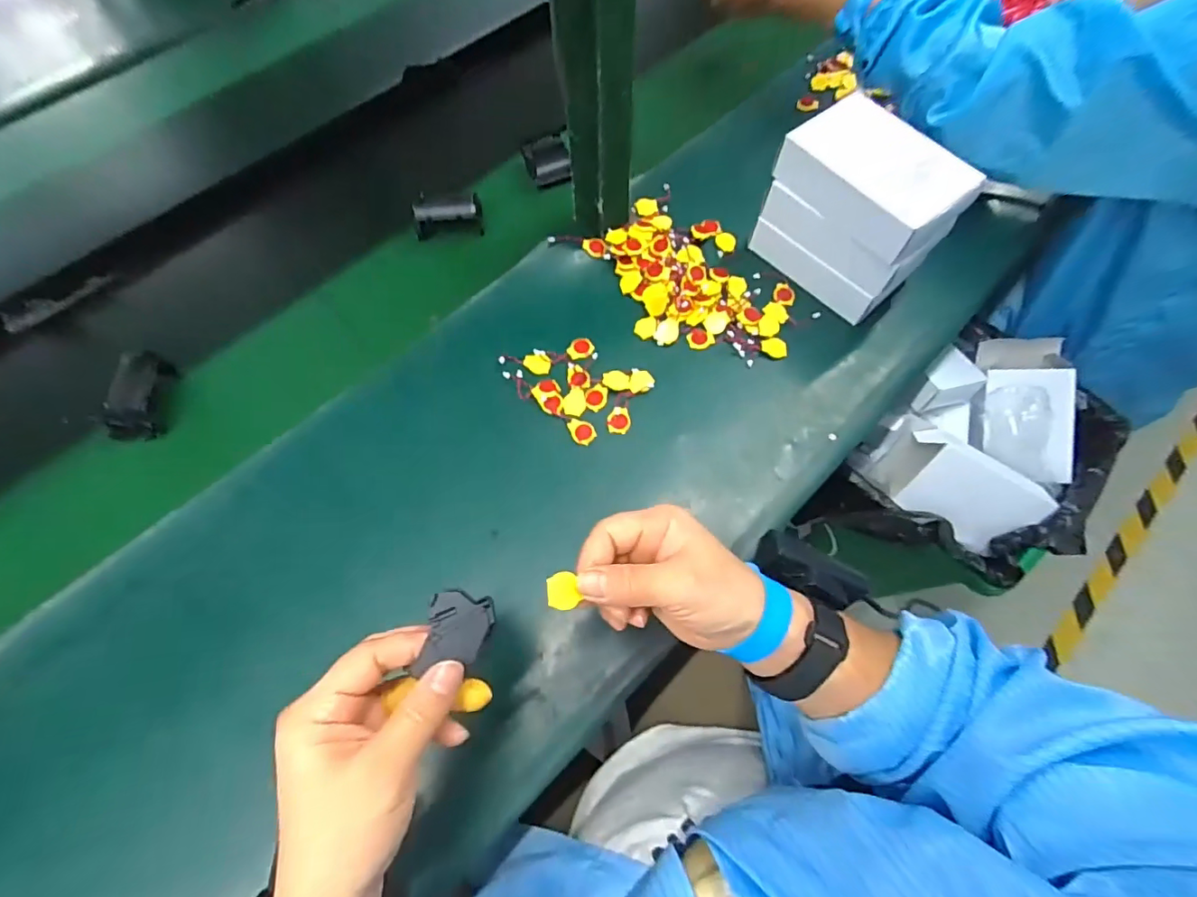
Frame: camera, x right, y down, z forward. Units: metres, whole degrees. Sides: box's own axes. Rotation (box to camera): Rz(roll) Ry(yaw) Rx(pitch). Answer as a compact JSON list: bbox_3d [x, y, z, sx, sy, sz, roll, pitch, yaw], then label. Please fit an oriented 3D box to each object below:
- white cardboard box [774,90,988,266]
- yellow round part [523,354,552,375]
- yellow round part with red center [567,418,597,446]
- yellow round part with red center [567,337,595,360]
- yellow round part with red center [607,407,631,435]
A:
[{"bbox_3d":[0.235,-0.230,0.451,0.094,0.042,0.137,-37,70,-14],"label":"white cardboard box"},{"bbox_3d":[-0.057,-0.078,0.494,0.024,0.004,0.021,6,66,4],"label":"yellow round part"},{"bbox_3d":[-0.015,-0.015,0.468,0.025,0.004,0.020,40,73,17],"label":"yellow round part with red center"},{"bbox_3d":[-0.017,-0.095,0.501,0.024,0.004,0.023,0,66,1],"label":"yellow round part with red center"},{"bbox_3d":[0.018,-0.025,0.472,0.019,0.006,0.023,7,66,4],"label":"yellow round part with red center"}]

